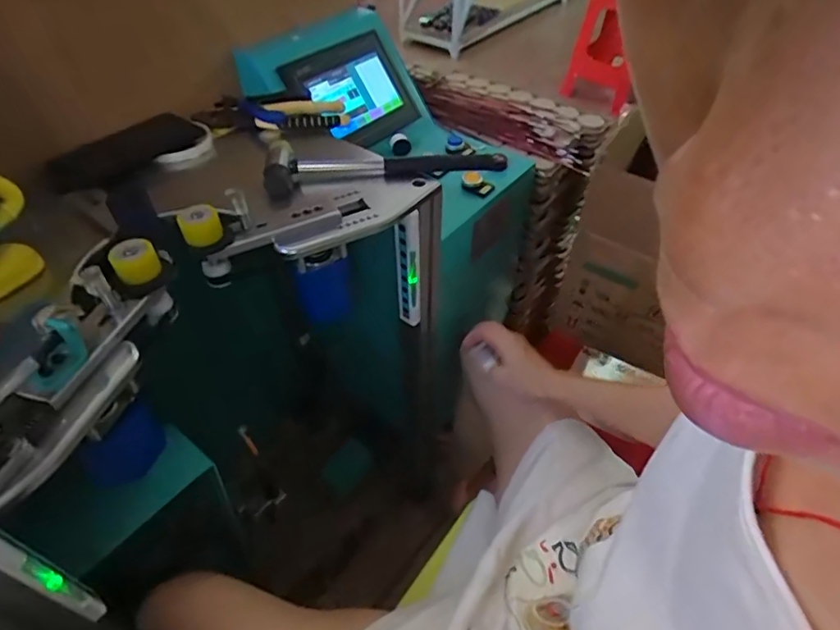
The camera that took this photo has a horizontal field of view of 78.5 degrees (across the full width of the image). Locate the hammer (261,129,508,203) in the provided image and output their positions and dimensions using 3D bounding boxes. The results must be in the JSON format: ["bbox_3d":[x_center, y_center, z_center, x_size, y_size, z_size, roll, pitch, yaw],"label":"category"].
[{"bbox_3d":[-0.047,-0.186,0.617,0.274,0.051,0.073,-13,47,-13],"label":"hammer"}]

